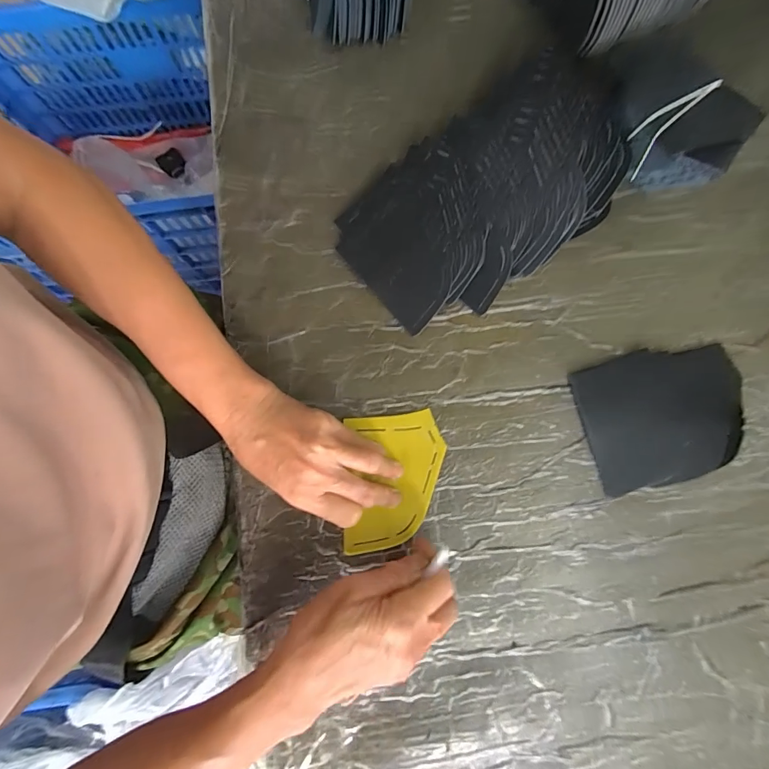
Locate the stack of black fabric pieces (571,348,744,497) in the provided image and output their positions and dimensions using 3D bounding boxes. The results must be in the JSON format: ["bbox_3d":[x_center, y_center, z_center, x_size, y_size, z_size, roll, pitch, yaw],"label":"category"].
[{"bbox_3d":[0.247,0.026,0.359,0.144,0.007,0.111,-13,80,-3],"label":"stack of black fabric pieces"}]

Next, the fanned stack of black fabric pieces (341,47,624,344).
[{"bbox_3d":[0.093,-0.173,0.373,0.278,0.044,0.158,-37,82,-7],"label":"fanned stack of black fabric pieces"}]

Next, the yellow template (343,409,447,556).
[{"bbox_3d":[0.008,0.080,0.343,0.081,0.004,0.111,-1,79,-1],"label":"yellow template"}]

